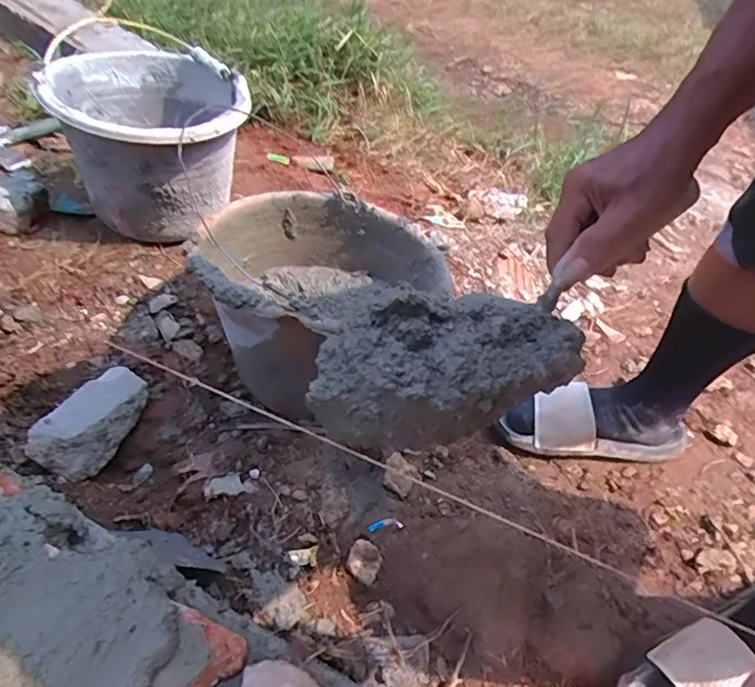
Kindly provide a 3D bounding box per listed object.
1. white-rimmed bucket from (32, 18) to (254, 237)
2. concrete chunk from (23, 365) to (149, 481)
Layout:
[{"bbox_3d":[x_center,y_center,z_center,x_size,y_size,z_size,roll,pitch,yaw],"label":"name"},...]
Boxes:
[{"bbox_3d":[-0.308,-0.280,0.761,0.233,0.184,0.285,-12,46,-15],"label":"white-rimmed bucket"},{"bbox_3d":[-0.331,0.092,0.628,0.071,0.048,0.133,20,46,17],"label":"concrete chunk"}]

